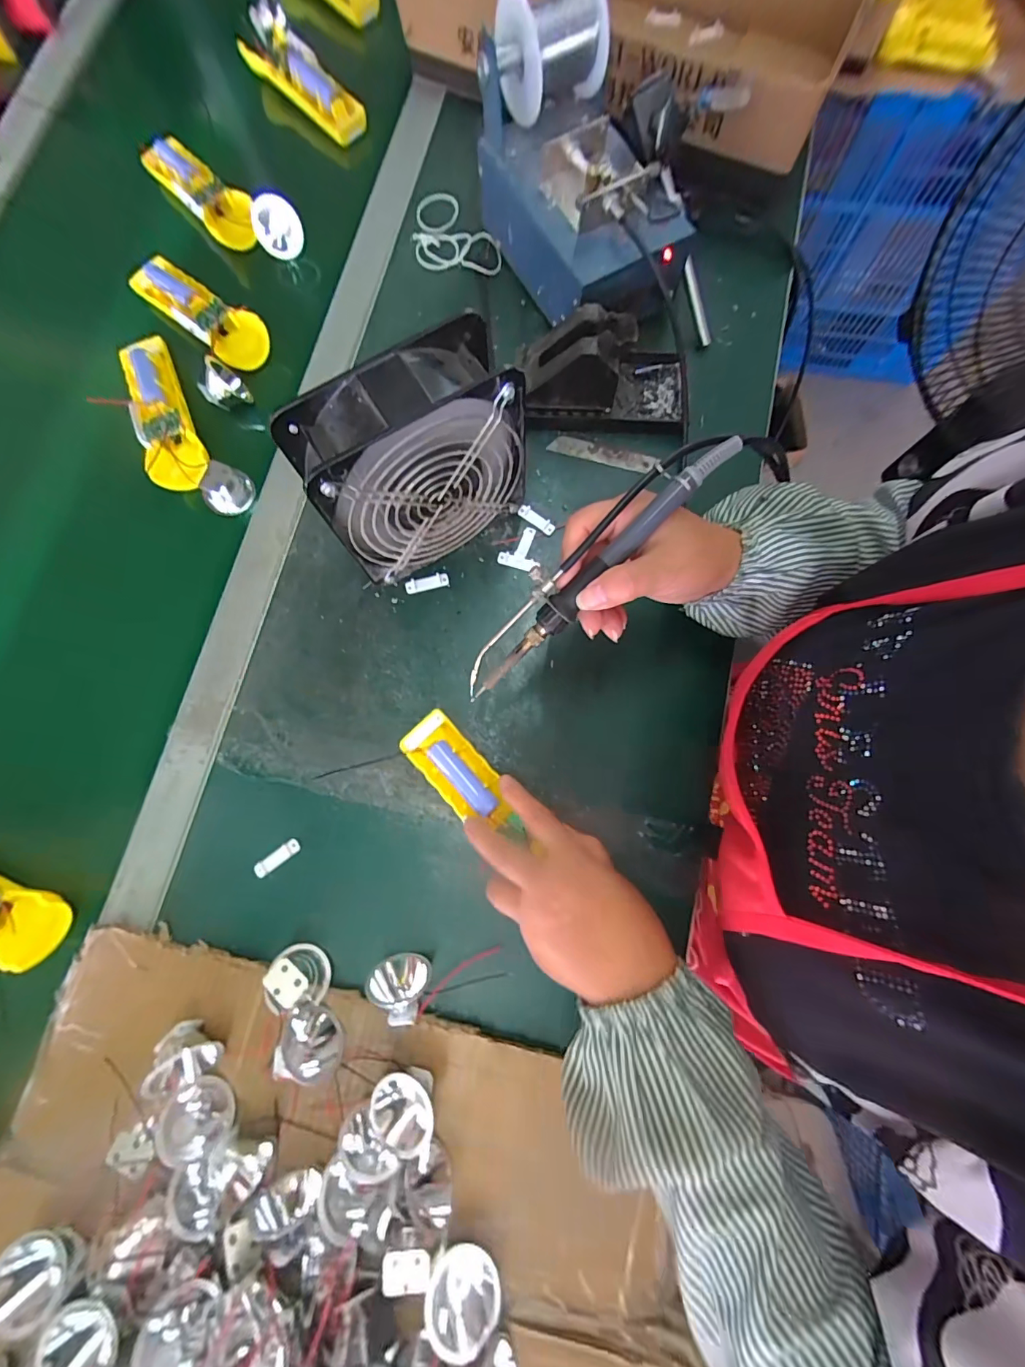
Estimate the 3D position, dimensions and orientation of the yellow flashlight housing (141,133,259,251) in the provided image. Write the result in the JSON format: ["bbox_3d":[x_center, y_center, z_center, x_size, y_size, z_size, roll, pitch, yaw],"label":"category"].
[{"bbox_3d":[-0.332,-0.520,0.484,0.168,0.028,0.046,43,83,9],"label":"yellow flashlight housing"}]

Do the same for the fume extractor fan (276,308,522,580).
[{"bbox_3d":[-0.067,-0.152,0.336,0.149,0.152,0.060,-33,80,-5],"label":"fume extractor fan"}]

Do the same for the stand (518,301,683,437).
[{"bbox_3d":[0.081,-0.276,0.401,0.156,0.073,0.073,1,79,2],"label":"stand"}]

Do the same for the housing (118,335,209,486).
[{"bbox_3d":[-0.329,-0.255,0.425,0.052,0.027,0.174,-27,79,-4],"label":"housing"}]

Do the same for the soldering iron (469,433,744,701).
[{"bbox_3d":[0.042,-0.068,0.272,0.204,0.020,0.028,-44,80,13],"label":"soldering iron"}]

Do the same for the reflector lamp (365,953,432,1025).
[{"bbox_3d":[-0.079,0.215,0.323,0.040,0.034,0.040,0,78,0],"label":"reflector lamp"}]

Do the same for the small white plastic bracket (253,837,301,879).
[{"bbox_3d":[-0.183,0.136,0.355,0.037,0.004,0.011,-36,80,-5],"label":"small white plastic bracket"}]

